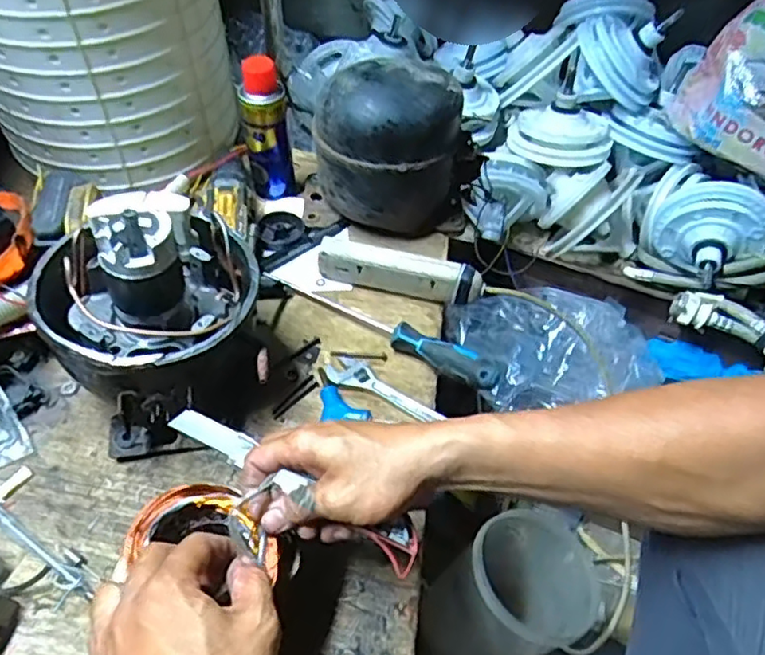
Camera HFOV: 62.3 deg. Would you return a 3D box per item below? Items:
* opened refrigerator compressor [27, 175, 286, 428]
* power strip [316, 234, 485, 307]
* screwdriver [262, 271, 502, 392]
[{"bbox_3d":[-0.188,-0.013,0.547,0.182,0.174,0.168,-24,55,-21],"label":"opened refrigerator compressor"},{"bbox_3d":[0.018,-0.057,0.679,0.175,0.052,0.025,12,50,7],"label":"power strip"},{"bbox_3d":[-0.009,-0.006,0.643,0.274,0.035,0.026,28,54,19],"label":"screwdriver"}]

